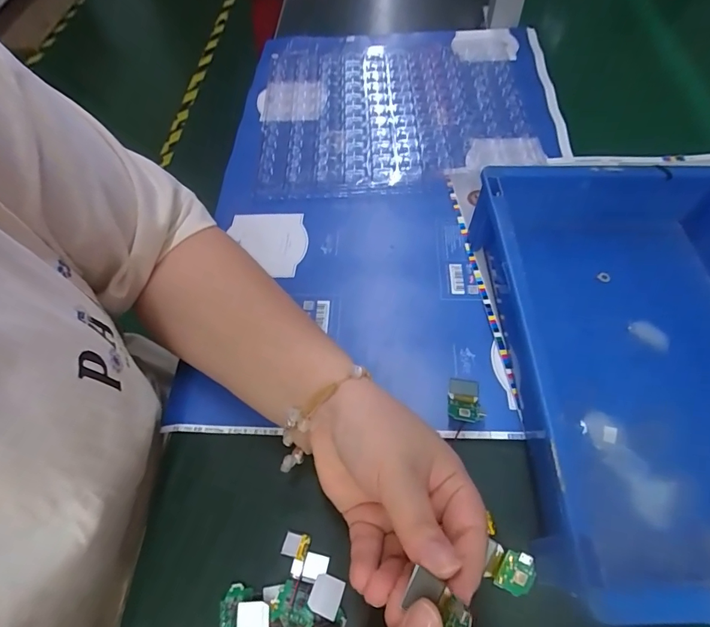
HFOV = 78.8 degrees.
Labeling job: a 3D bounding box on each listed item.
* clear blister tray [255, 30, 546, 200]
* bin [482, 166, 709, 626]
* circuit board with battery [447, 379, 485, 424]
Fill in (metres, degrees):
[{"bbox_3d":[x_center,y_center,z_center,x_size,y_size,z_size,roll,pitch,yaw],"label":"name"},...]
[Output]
[{"bbox_3d":[0.046,-0.244,0.494,0.301,0.013,0.267,-4,58,-1],"label":"clear blister tray"},{"bbox_3d":[0.212,0.027,0.303,0.211,0.068,0.303,0,58,1],"label":"bin"},{"bbox_3d":[0.079,0.062,0.311,0.023,0.005,0.038,2,34,9],"label":"circuit board with battery"}]

